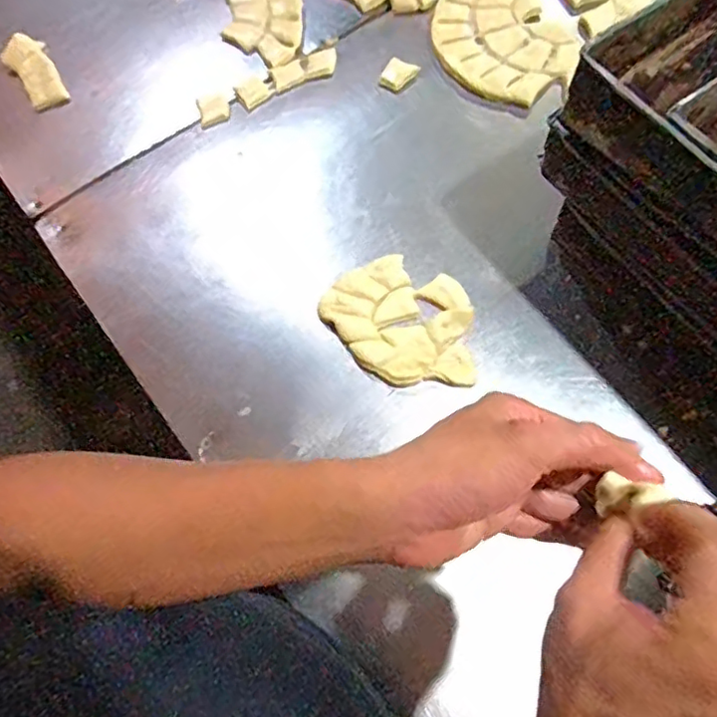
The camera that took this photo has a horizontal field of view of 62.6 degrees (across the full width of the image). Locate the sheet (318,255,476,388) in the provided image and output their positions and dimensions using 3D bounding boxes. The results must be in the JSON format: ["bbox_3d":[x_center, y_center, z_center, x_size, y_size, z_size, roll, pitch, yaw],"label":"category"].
[{"bbox_3d":[0.052,-0.036,0.620,0.134,0.020,0.168,-34,69,-11],"label":"sheet"}]

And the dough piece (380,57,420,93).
[{"bbox_3d":[0.052,-0.366,0.763,0.040,0.013,0.041,28,71,14],"label":"dough piece"}]

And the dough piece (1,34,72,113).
[{"bbox_3d":[-0.445,-0.393,0.801,0.059,0.038,0.128,-28,68,-9],"label":"dough piece"}]

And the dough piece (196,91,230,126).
[{"bbox_3d":[-0.188,-0.326,0.768,0.037,0.009,0.047,-14,67,-3],"label":"dough piece"}]

